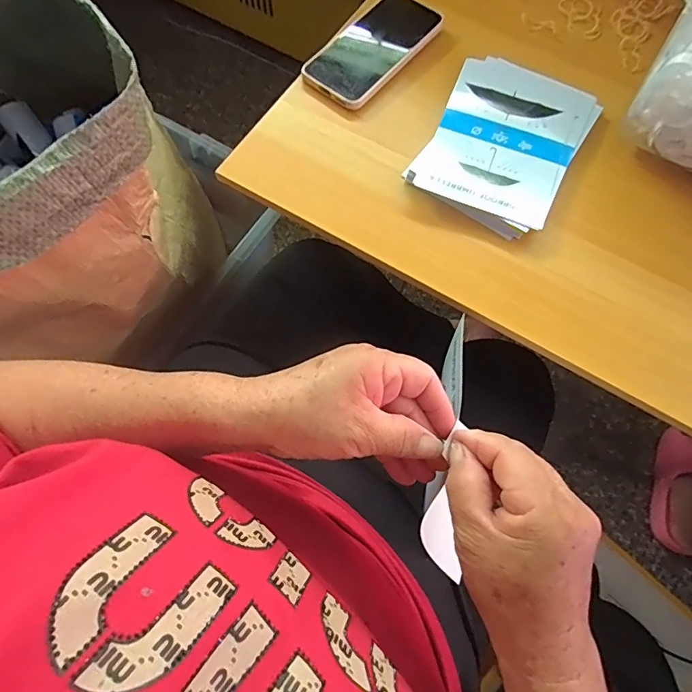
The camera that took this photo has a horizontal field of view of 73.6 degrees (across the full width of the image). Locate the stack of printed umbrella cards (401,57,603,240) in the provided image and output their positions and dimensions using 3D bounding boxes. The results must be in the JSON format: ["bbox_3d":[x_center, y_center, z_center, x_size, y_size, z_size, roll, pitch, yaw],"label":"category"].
[{"bbox_3d":[0.154,-0.202,0.449,0.133,0.017,0.193,27,72,8],"label":"stack of printed umbrella cards"}]

